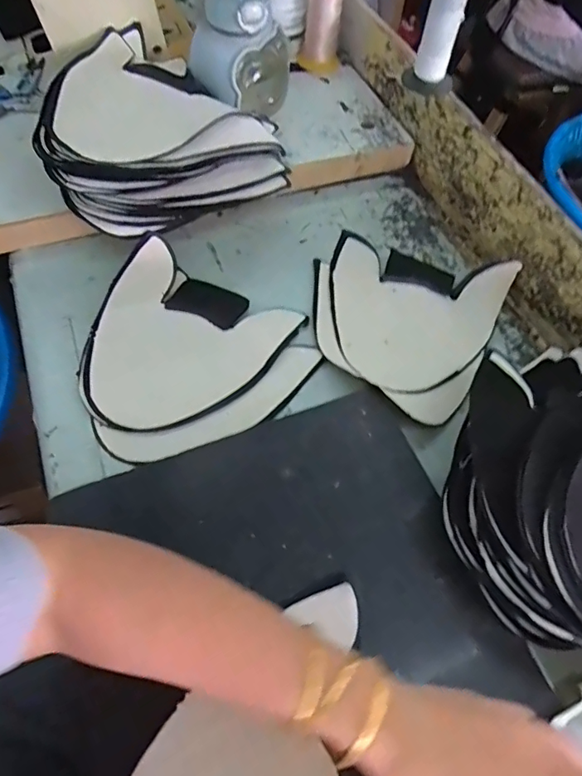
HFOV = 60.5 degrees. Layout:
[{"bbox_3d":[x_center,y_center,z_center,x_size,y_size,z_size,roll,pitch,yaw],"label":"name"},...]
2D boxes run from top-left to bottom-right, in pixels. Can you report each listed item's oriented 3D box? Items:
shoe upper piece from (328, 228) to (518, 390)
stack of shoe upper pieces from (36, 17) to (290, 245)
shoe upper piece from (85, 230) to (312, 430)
[{"bbox_3d":[0.127,-0.084,0.540,0.189,0.035,0.184,19,60,8],"label":"shoe upper piece"},{"bbox_3d":[-0.159,-0.294,0.561,0.239,0.088,0.248,-25,64,-17],"label":"stack of shoe upper pieces"},{"bbox_3d":[-0.113,-0.047,0.490,0.188,0.032,0.187,24,61,10],"label":"shoe upper piece"}]

